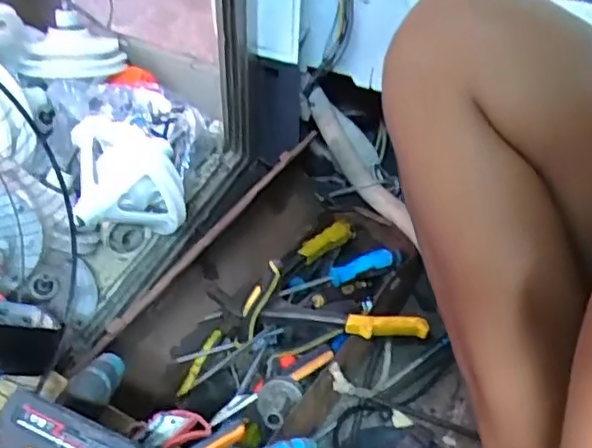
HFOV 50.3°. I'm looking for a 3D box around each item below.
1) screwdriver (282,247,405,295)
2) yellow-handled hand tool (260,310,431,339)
[{"bbox_3d":[0.063,0.069,0.901,0.184,0.027,0.027,-14,52,-14],"label":"screwdriver"},{"bbox_3d":[0.066,0.128,0.808,0.210,0.041,0.023,1,50,-2],"label":"yellow-handled hand tool"}]

